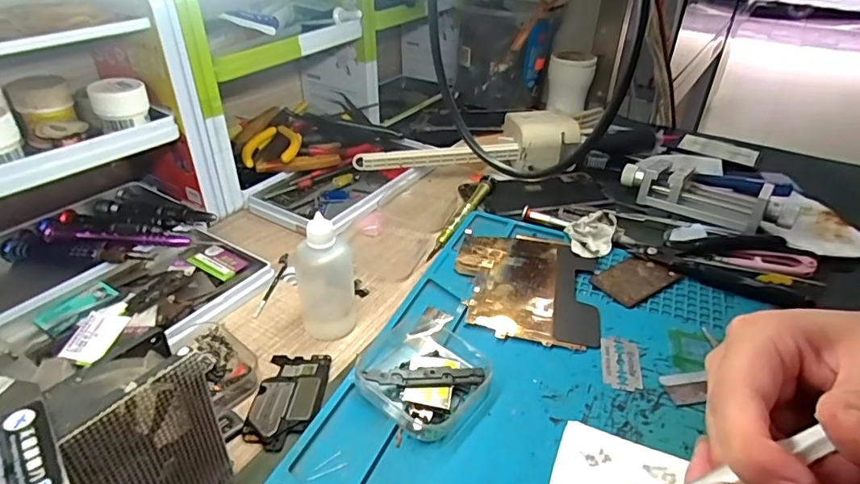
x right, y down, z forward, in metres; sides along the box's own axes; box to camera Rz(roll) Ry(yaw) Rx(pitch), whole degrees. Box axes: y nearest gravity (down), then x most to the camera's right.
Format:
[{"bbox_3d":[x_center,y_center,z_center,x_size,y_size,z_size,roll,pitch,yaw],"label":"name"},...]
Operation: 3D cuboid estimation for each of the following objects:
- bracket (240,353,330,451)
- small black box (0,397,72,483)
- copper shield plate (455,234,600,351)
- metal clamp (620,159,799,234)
[{"bbox_3d":[-0.079,0.086,0.286,0.037,0.004,0.063,3,34,2],"label":"bracket"},{"bbox_3d":[-0.124,0.066,0.155,0.019,0.007,0.048,-26,43,-34],"label":"small black box"},{"bbox_3d":[0.069,0.029,0.369,0.099,0.005,0.113,7,34,9],"label":"copper shield plate"},{"bbox_3d":[0.240,-0.043,0.449,0.137,0.033,0.056,26,41,32],"label":"metal clamp"}]

